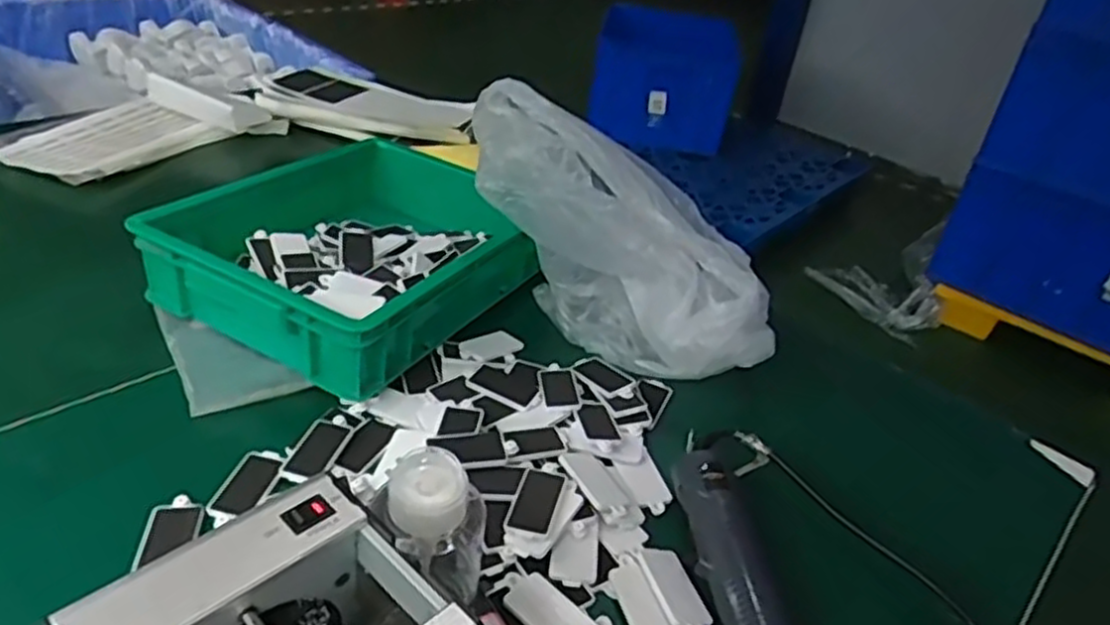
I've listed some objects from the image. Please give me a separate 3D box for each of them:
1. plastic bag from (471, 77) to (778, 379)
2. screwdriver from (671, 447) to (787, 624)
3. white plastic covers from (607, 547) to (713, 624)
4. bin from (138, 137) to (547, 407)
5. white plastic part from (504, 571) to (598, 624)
[{"bbox_3d":[0.065,-0.067,0.685,0.295,0.203,0.131,18,34,15],"label":"plastic bag"},{"bbox_3d":[0.120,0.187,0.488,0.040,0.033,0.248,3,33,-8],"label":"screwdriver"},{"bbox_3d":[0.069,0.188,0.499,0.051,0.009,0.074,-6,36,-21],"label":"white plastic covers"},{"bbox_3d":[-0.195,-0.071,0.751,0.278,0.084,0.323,22,35,20],"label":"bin"},{"bbox_3d":[-0.005,0.190,0.482,0.069,0.006,0.032,30,39,30],"label":"white plastic part"}]

